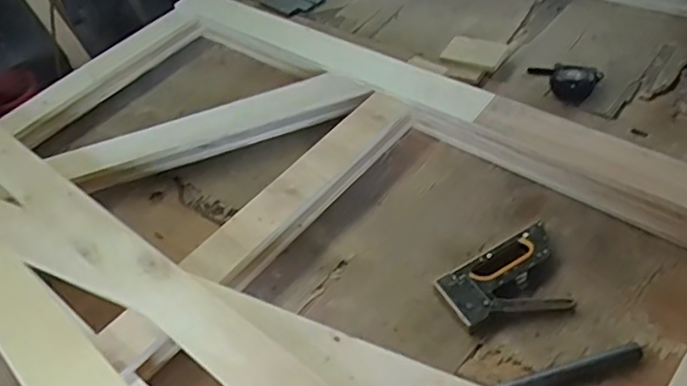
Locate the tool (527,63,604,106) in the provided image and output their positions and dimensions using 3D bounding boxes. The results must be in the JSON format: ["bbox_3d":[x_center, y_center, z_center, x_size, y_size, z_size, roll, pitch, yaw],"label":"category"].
[{"bbox_3d":[0.373,-0.200,1.035,0.080,0.047,0.120,-33,51,-19],"label":"tool"}]

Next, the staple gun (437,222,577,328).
[{"bbox_3d":[0.219,0.115,0.786,0.173,0.028,0.120,-25,48,-12],"label":"staple gun"}]

